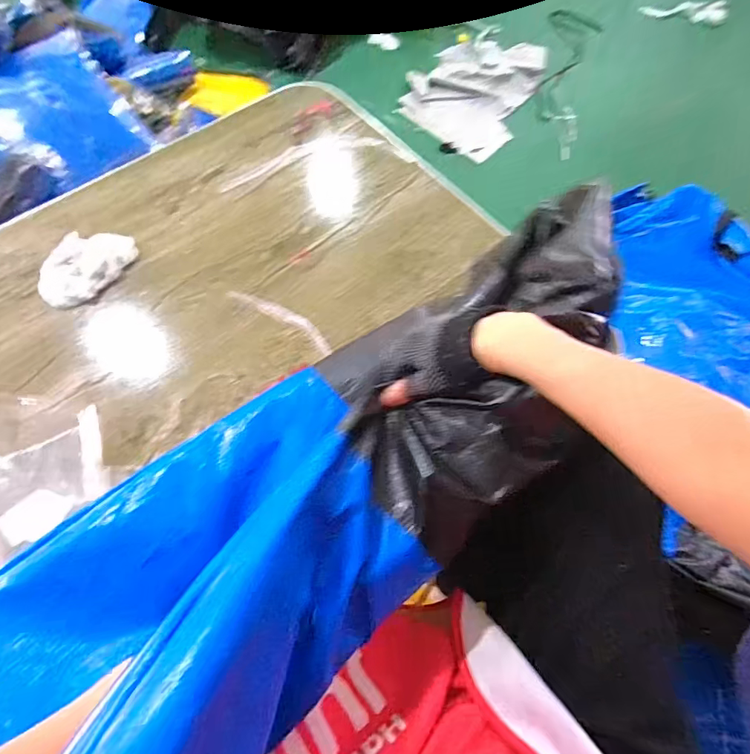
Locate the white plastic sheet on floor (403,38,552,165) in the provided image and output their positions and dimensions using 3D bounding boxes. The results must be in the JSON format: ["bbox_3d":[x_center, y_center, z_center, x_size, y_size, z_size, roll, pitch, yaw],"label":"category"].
[{"bbox_3d":[0.273,-0.831,1.334,0.325,0.068,0.437,25,67,8],"label":"white plastic sheet on floor"}]

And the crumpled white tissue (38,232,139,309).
[{"bbox_3d":[-0.323,-0.123,0.518,0.077,0.014,0.105,23,66,7],"label":"crumpled white tissue"}]

